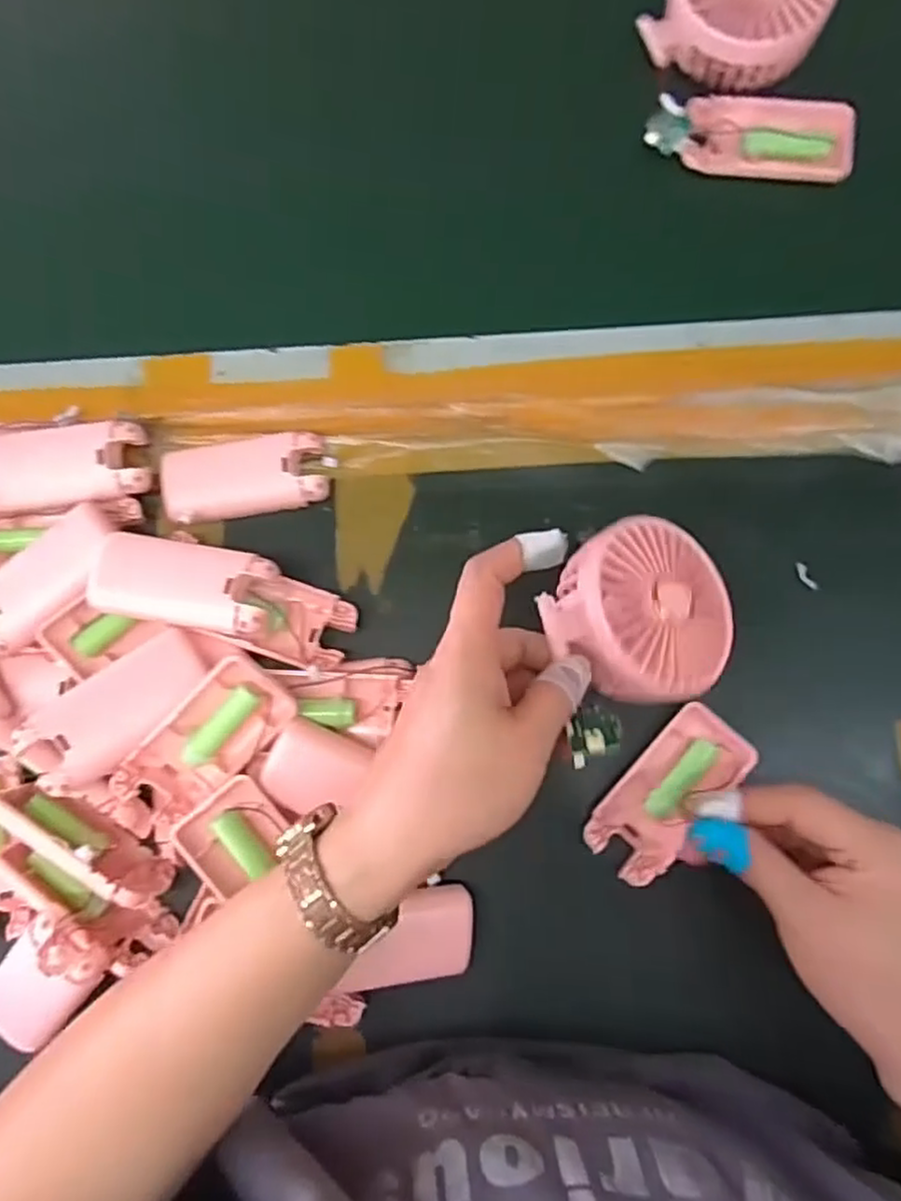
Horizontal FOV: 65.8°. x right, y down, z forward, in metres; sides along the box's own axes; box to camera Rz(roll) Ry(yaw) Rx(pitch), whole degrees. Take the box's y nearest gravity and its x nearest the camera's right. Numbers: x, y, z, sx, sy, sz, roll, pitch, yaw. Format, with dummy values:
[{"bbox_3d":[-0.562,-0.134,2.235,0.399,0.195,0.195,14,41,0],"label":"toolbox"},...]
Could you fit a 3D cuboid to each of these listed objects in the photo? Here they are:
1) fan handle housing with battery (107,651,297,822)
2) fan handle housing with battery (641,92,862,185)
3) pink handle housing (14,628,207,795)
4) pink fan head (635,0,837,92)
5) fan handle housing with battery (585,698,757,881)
[{"bbox_3d":[-0.126,0.071,0.355,0.094,0.017,0.046,-42,110,3],"label":"fan handle housing with battery"},{"bbox_3d":[0.176,-0.277,0.406,0.118,0.026,0.046,7,83,4],"label":"fan handle housing with battery"},{"bbox_3d":[-0.170,0.053,0.354,0.044,0.016,0.094,42,68,8],"label":"pink handle housing"},{"bbox_3d":[0.169,-0.348,0.404,0.097,0.039,0.084,22,84,6],"label":"pink fan head"},{"bbox_3d":[0.115,0.101,0.363,0.045,0.023,0.095,39,88,7],"label":"fan handle housing with battery"}]

